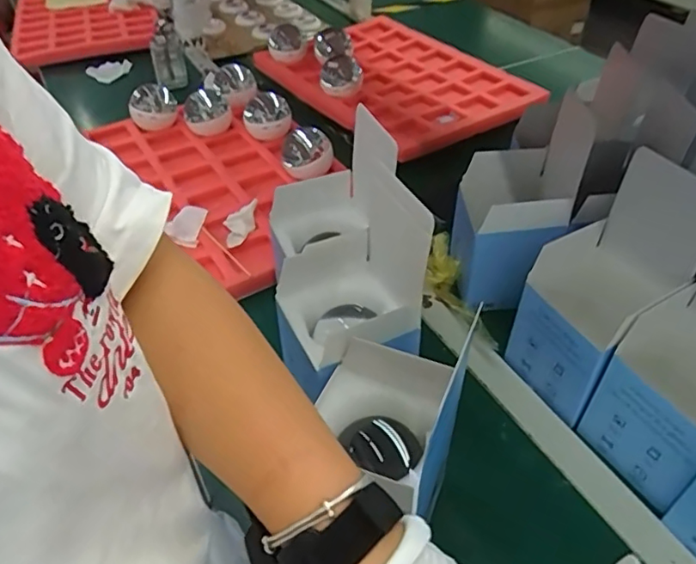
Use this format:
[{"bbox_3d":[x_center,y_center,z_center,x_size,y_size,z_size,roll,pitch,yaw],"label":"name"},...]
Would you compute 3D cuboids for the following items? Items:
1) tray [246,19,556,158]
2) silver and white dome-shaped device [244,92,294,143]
[{"bbox_3d":[0.075,-0.407,1.118,0.359,0.040,0.536,-27,49,-25],"label":"tray"},{"bbox_3d":[-0.134,-0.274,0.947,0.078,0.073,0.063,-9,44,-8],"label":"silver and white dome-shaped device"}]

